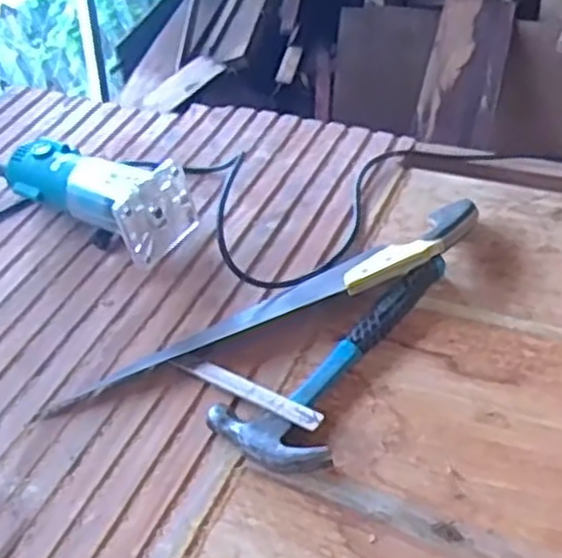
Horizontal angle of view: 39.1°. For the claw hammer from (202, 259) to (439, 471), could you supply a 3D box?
[{"bbox_3d":[0.054,0.060,0.697,0.100,0.027,0.256,24,51,30],"label":"claw hammer"}]

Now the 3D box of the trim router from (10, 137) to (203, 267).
[{"bbox_3d":[-0.200,-0.093,0.856,0.212,0.087,0.086,24,51,30],"label":"trim router"}]

